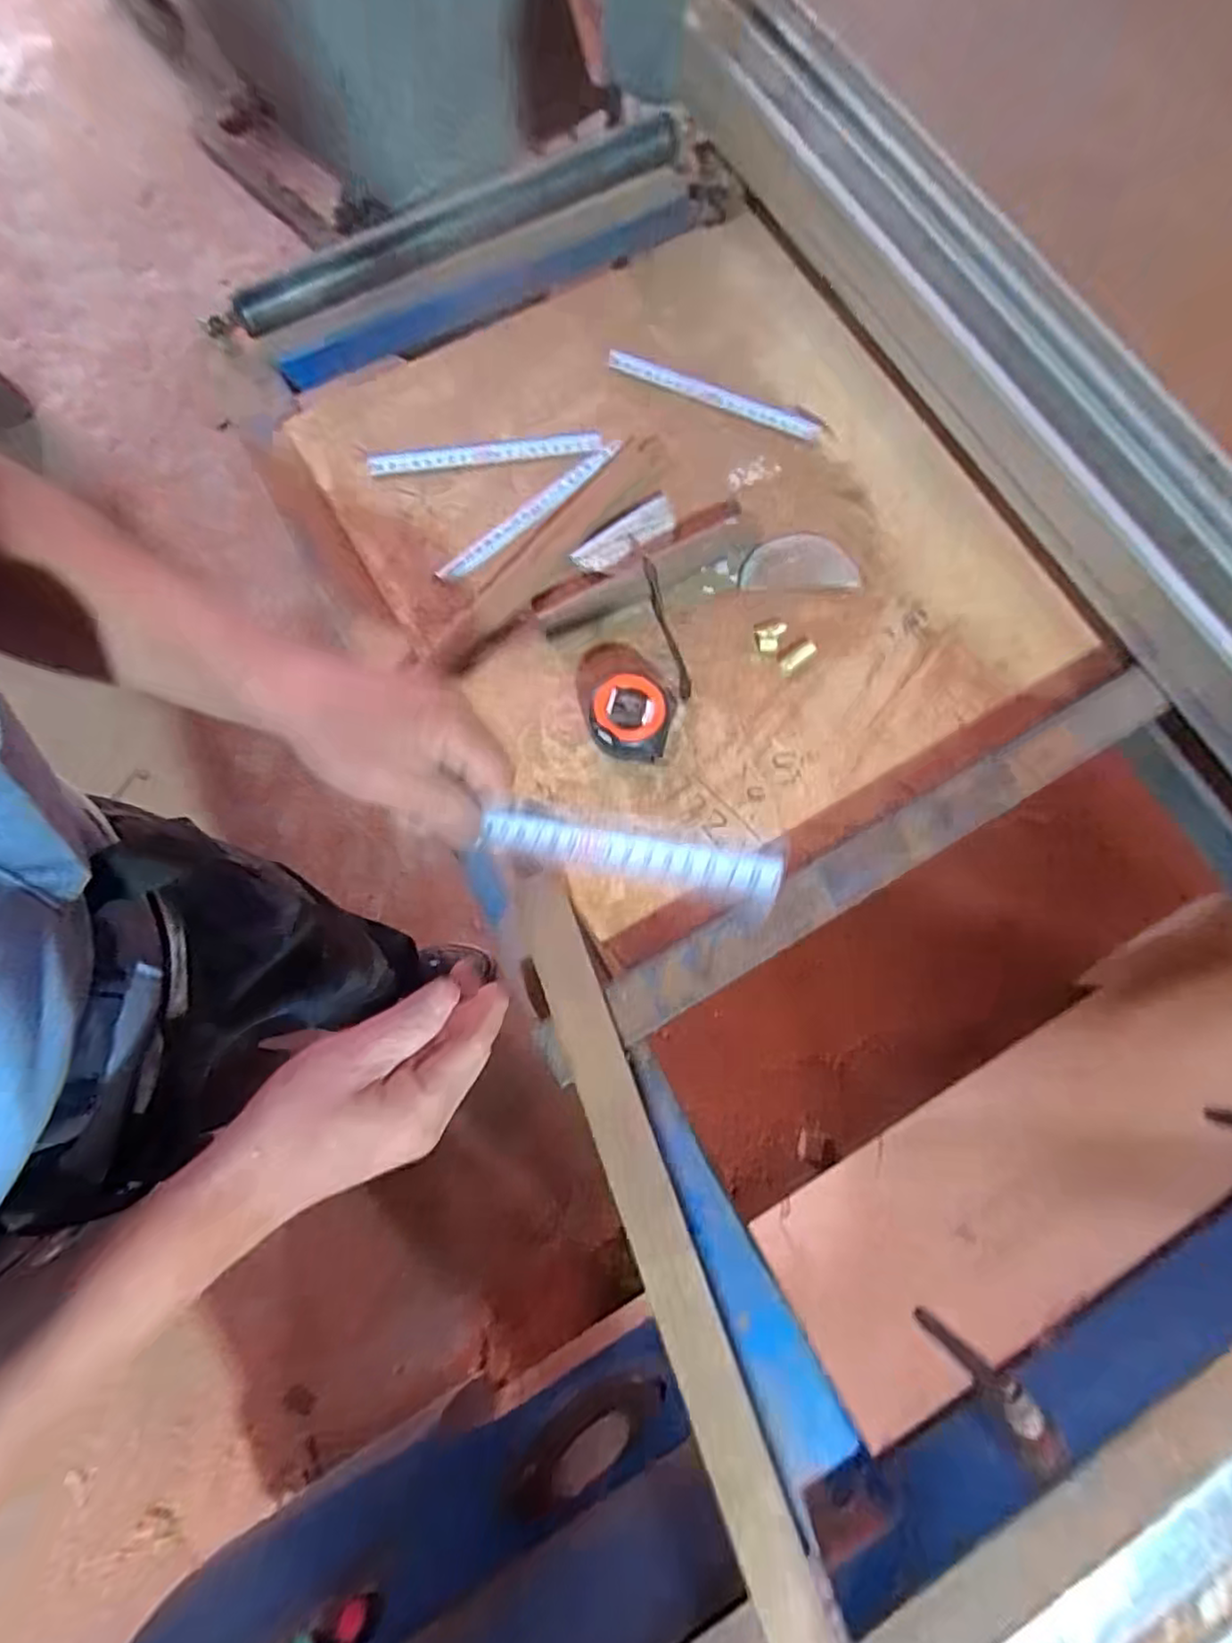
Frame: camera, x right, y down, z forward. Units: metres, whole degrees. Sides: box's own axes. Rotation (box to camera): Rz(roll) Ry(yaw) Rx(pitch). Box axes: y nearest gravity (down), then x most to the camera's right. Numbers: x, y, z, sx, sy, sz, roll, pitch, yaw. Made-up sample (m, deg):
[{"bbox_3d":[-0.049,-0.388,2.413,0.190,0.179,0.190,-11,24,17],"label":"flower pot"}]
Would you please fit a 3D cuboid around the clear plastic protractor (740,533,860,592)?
[{"bbox_3d":[0.151,-0.213,0.532,0.095,0.004,0.051,1,78,2],"label":"clear plastic protractor"}]

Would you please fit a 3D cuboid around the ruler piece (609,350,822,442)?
[{"bbox_3d":[0.085,-0.376,0.569,0.195,0.007,0.020,24,95,6],"label":"ruler piece"}]

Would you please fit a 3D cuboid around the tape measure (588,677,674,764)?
[{"bbox_3d":[0.012,-0.076,0.474,0.056,0.042,0.052,18,75,5],"label":"tape measure"}]

